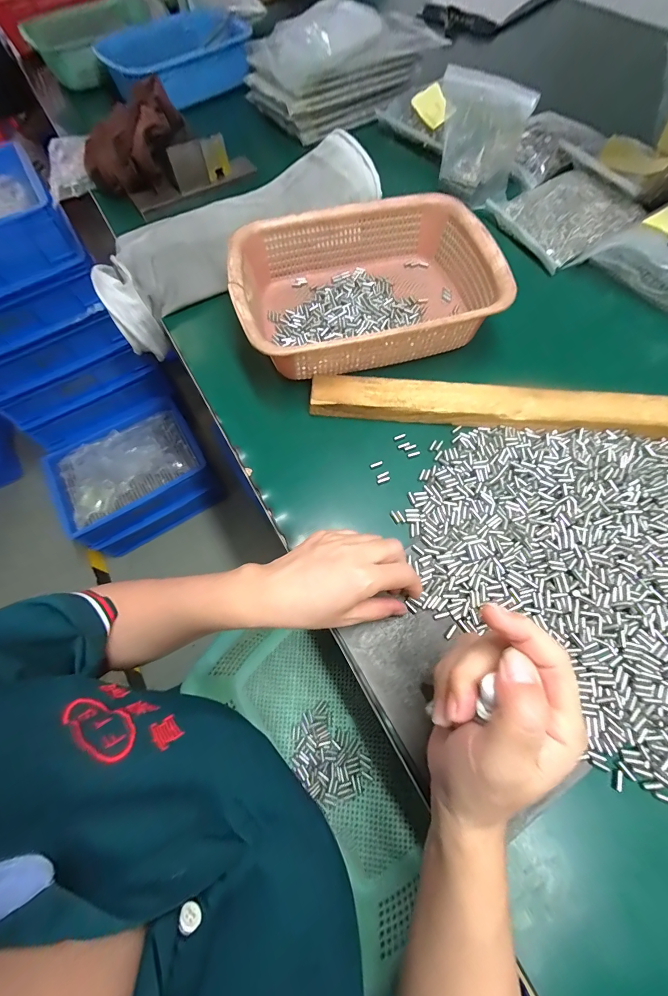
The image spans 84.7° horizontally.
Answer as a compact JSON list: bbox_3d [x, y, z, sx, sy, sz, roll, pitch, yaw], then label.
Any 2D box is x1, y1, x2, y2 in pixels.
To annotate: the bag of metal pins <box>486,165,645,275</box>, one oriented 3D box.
[{"bbox_3d":[0.343,-0.408,0.524,0.176,0.031,0.153,-25,67,-6],"label":"bag of metal pins"}]

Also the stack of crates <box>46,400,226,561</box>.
[{"bbox_3d":[-0.606,-0.064,1.128,0.404,0.196,0.309,-30,67,-9],"label":"stack of crates"}]

